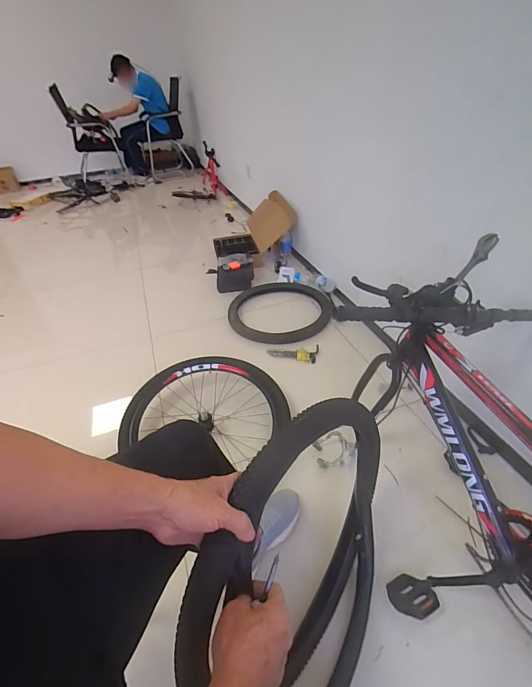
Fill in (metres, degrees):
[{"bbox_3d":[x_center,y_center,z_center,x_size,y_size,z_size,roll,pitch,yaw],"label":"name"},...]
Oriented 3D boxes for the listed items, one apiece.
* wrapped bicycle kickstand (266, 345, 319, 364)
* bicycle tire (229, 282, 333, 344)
[{"bbox_3d":[0.110,0.053,1.426,0.206,0.026,0.074,-4,57,9],"label":"wrapped bicycle kickstand"},{"bbox_3d":[0.063,-0.156,1.654,0.469,0.074,0.464,-5,38,0],"label":"bicycle tire"}]

